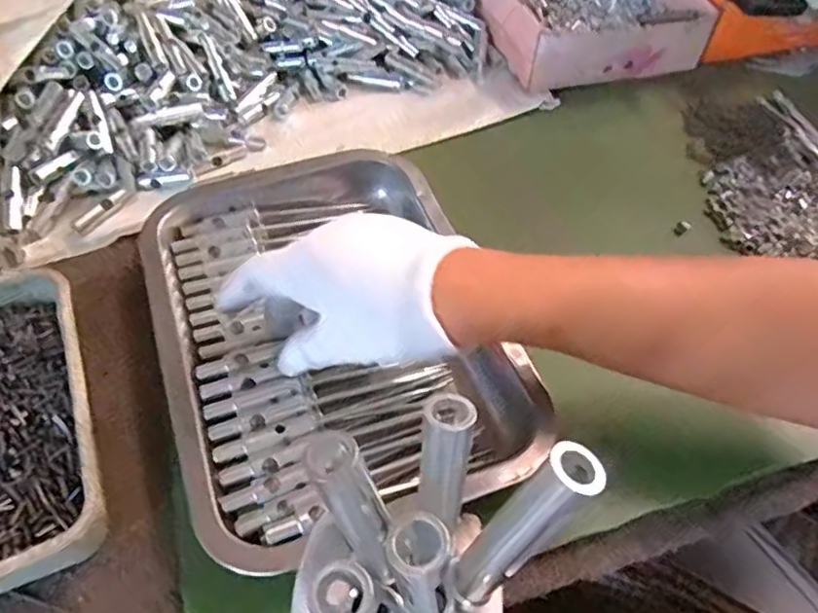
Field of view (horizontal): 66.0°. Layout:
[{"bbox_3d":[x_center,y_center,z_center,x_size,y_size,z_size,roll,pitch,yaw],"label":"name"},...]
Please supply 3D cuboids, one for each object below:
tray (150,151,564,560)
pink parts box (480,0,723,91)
[{"bbox_3d":[-0.049,0.007,0.377,0.184,0.037,0.257,-15,57,-15],"label":"tray"},{"bbox_3d":[0.167,-0.270,0.583,0.183,0.053,0.152,-11,56,-12],"label":"pink parts box"}]

